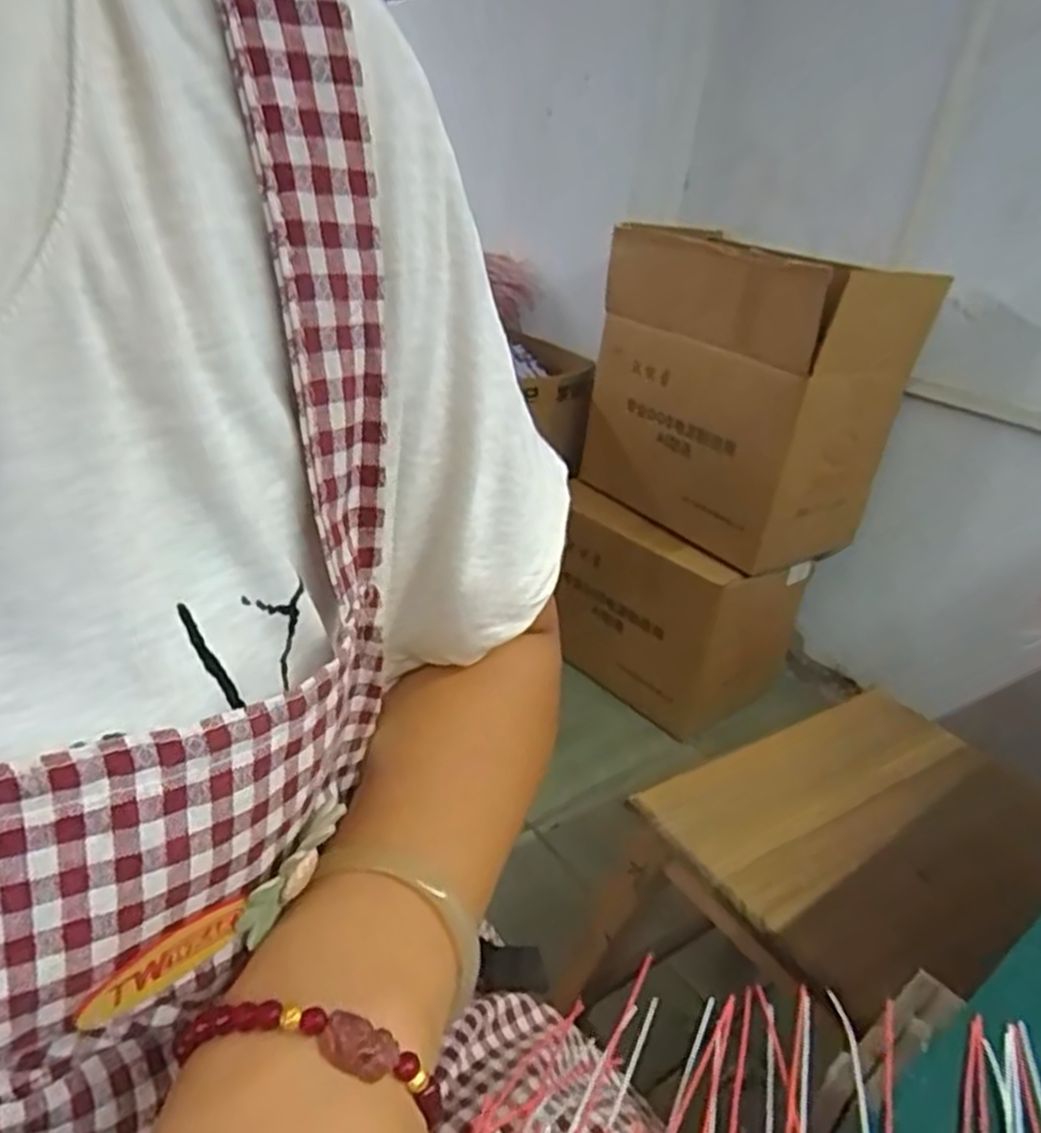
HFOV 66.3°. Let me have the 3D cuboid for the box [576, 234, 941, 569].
[{"bbox_3d":[0.378,-0.311,1.465,0.373,0.500,0.453,-15,34,-37],"label":"box"}]

